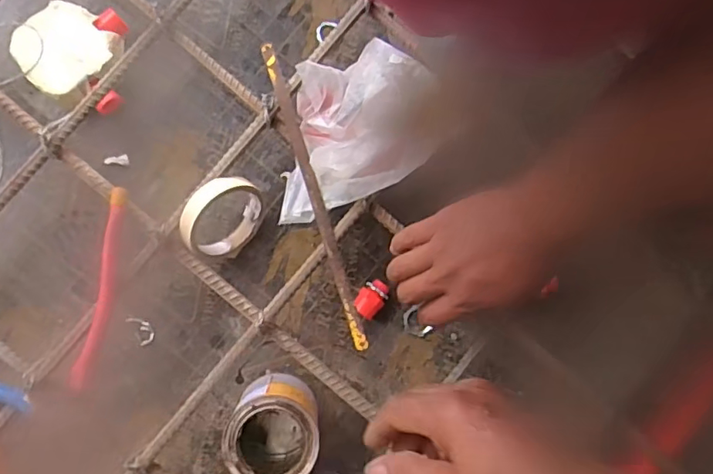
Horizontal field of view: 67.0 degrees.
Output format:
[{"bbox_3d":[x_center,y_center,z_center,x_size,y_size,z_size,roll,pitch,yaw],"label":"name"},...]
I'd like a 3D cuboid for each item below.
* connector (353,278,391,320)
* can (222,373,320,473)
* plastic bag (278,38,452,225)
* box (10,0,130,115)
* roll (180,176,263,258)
[{"bbox_3d":[0.016,0.064,0.570,0.027,0.029,0.042,28,85,-3],"label":"connector"},{"bbox_3d":[-0.081,0.186,0.525,0.084,0.097,0.086,0,87,-5],"label":"can"},{"bbox_3d":[-0.009,-0.105,0.497,0.179,0.062,0.138,-28,90,-6],"label":"plastic bag"},{"bbox_3d":[-0.276,-0.174,0.539,0.105,0.060,0.104,6,86,-5],"label":"box"},{"bbox_3d":[-0.130,-0.018,0.537,0.026,0.089,0.084,36,86,32],"label":"roll"}]

